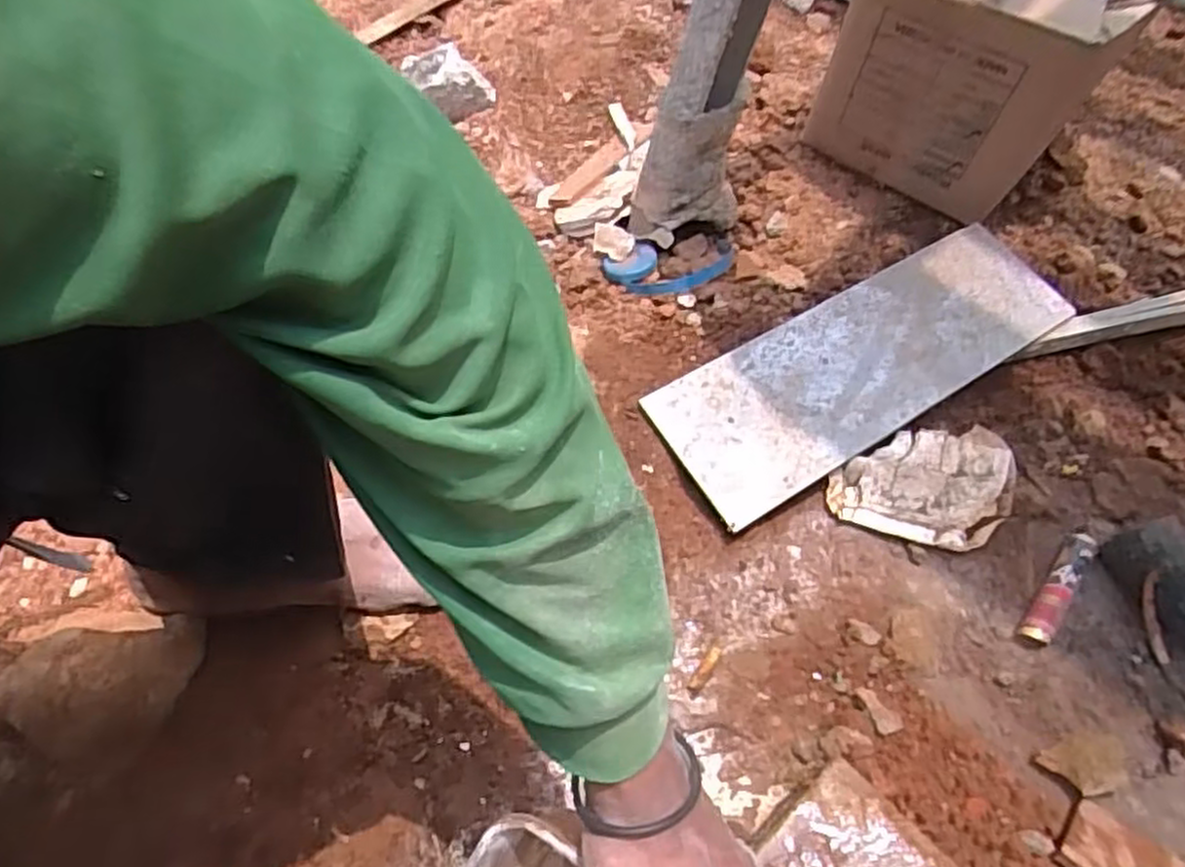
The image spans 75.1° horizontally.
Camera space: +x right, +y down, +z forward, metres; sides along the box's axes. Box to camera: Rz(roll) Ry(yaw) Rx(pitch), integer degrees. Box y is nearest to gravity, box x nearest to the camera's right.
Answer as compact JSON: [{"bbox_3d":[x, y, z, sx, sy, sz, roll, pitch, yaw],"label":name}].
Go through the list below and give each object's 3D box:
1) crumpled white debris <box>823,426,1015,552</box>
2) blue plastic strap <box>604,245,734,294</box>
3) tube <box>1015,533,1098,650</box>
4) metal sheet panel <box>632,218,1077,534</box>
[{"bbox_3d":[0.295,0.049,0.686,0.164,0.025,0.101,-2,59,1],"label":"crumpled white debris"},{"bbox_3d":[0.077,-0.162,0.762,0.131,0.015,0.057,-3,59,0],"label":"blue plastic strap"},{"bbox_3d":[0.395,0.132,0.656,0.025,0.020,0.113,32,65,19],"label":"tube"},{"bbox_3d":[0.257,-0.067,0.727,0.409,0.012,0.146,-28,66,-13],"label":"metal sheet panel"}]

